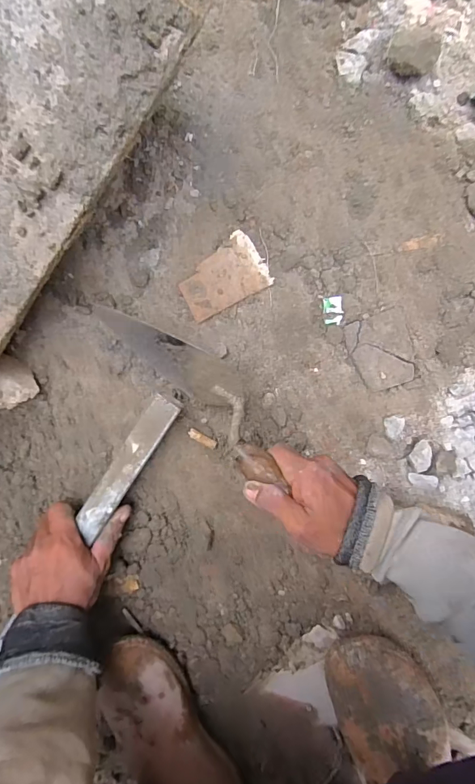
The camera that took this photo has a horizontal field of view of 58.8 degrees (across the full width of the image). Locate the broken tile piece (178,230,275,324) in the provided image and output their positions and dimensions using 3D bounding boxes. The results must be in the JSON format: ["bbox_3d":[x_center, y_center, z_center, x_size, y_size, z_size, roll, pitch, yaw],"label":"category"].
[{"bbox_3d":[-0.017,-0.126,0.466,0.094,0.005,0.064,-28,91,6],"label":"broken tile piece"}]

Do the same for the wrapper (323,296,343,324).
[{"bbox_3d":[0.105,-0.089,0.458,0.020,0.004,0.031,-6,93,5],"label":"wrapper"}]

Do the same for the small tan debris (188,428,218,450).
[{"bbox_3d":[-0.038,0.051,0.462,0.034,0.005,0.009,28,96,2],"label":"small tan debris"}]

